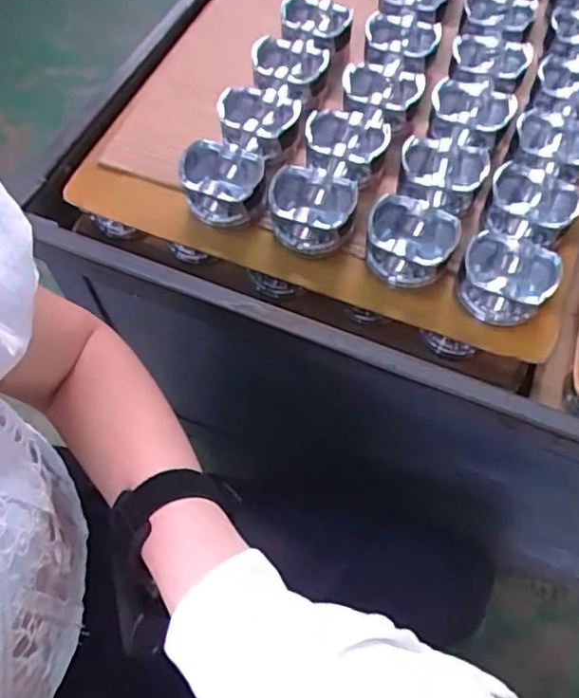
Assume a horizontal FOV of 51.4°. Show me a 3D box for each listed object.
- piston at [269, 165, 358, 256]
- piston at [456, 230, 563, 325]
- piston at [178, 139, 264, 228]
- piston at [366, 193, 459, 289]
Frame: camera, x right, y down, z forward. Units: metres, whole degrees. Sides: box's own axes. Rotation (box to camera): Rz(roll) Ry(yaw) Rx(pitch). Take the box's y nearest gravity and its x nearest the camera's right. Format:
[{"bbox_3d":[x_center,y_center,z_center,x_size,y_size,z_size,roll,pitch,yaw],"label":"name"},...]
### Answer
[{"bbox_3d":[0.021,-0.133,0.579,0.083,0.046,0.065,10,62,5],"label":"piston"},{"bbox_3d":[0.195,-0.064,0.548,0.081,0.052,0.068,21,64,11],"label":"piston"},{"bbox_3d":[-0.066,-0.163,0.591,0.081,0.048,0.067,7,62,4],"label":"piston"},{"bbox_3d":[0.113,-0.101,0.565,0.078,0.051,0.065,14,63,7],"label":"piston"}]

